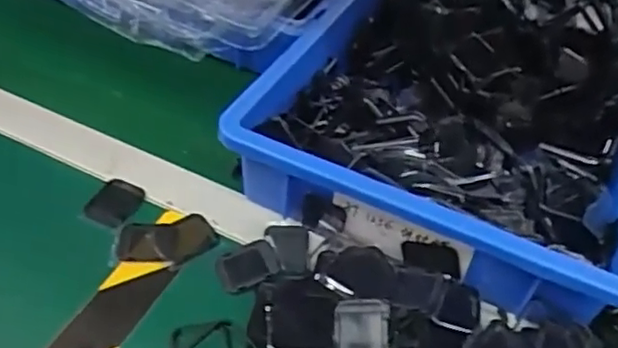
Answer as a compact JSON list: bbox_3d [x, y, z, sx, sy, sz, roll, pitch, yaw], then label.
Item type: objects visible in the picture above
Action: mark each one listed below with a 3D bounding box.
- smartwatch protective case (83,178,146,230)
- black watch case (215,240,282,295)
[{"bbox_3d":[-0.146,0.022,0.484,0.035,0.005,0.040,17,45,11],"label":"smartwatch protective case"},{"bbox_3d":[-0.043,0.064,0.446,0.042,0.007,0.032,-15,48,-20],"label":"black watch case"}]

